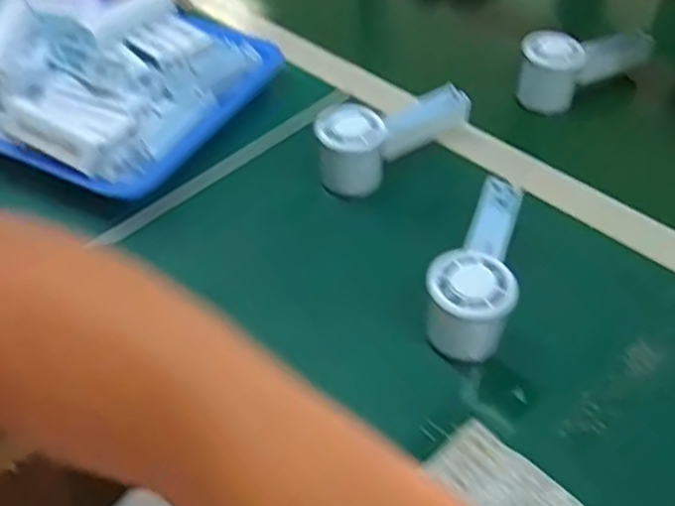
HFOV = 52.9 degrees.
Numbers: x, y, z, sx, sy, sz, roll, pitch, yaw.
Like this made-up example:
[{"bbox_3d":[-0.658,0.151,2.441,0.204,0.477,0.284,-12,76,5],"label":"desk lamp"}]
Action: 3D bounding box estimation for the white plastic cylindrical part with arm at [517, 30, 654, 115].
[{"bbox_3d":[0.251,-0.196,0.694,0.143,0.062,0.055,-25,52,-20],"label":"white plastic cylindrical part with arm"}]

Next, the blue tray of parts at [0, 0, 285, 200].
[{"bbox_3d":[-0.249,-0.190,0.672,0.311,0.067,0.254,20,51,18],"label":"blue tray of parts"}]

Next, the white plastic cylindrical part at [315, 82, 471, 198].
[{"bbox_3d":[0.052,-0.103,0.612,0.149,0.067,0.054,-22,51,-19],"label":"white plastic cylindrical part"}]

